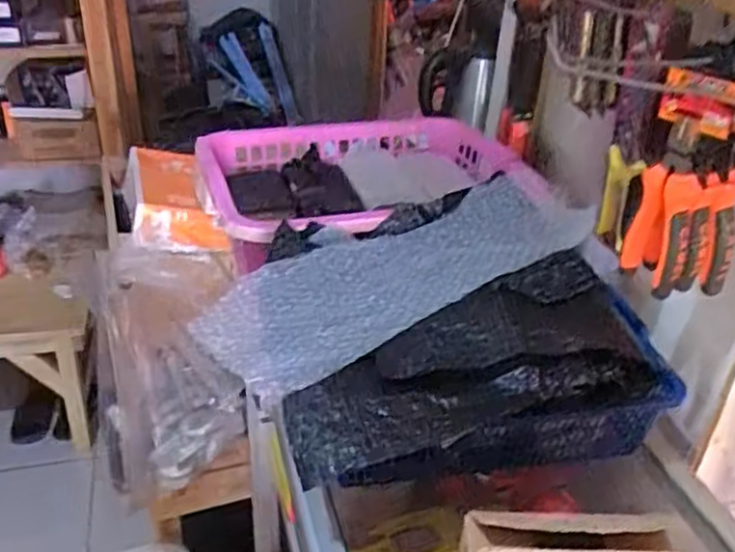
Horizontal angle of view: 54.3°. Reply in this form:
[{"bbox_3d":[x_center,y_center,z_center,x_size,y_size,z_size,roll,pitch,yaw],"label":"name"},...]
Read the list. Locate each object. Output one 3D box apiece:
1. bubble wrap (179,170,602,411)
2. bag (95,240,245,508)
[{"bbox_3d":[0.038,-0.007,0.707,0.419,0.047,0.150,-20,37,-35],"label":"bubble wrap"},{"bbox_3d":[-0.310,0.152,1.115,0.211,0.397,0.103,-4,30,-13],"label":"bag"}]

